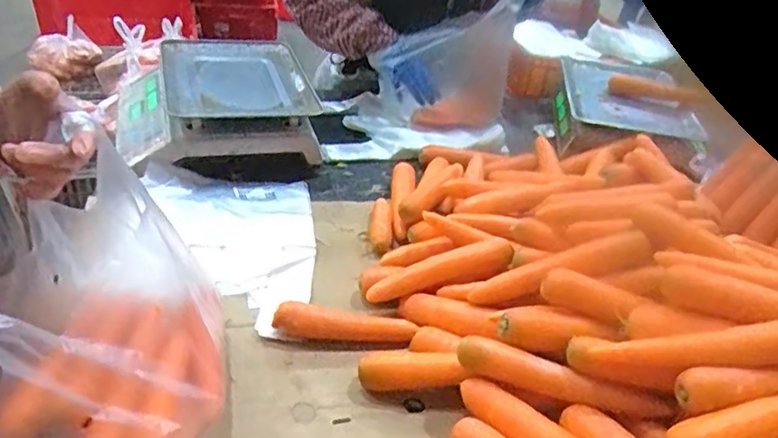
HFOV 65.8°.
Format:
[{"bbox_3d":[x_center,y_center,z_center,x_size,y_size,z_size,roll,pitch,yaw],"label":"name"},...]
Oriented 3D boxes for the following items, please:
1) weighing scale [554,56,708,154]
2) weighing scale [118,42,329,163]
[{"bbox_3d":[0.460,-0.221,1.189,0.252,0.091,0.299,9,34,2],"label":"weighing scale"},{"bbox_3d":[-0.282,-0.201,1.040,0.293,0.108,0.299,-6,36,-19],"label":"weighing scale"}]

